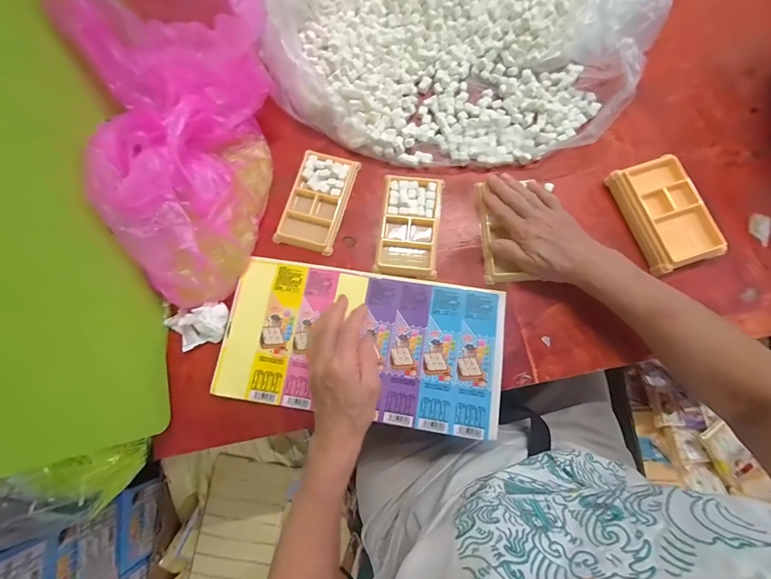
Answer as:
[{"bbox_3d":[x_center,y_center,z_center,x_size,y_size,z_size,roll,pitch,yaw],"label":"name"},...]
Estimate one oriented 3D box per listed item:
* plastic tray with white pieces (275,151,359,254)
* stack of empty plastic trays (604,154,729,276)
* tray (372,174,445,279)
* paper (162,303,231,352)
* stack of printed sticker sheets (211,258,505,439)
[{"bbox_3d":[-0.090,-0.119,0.460,0.076,0.013,0.137,16,79,6],"label":"plastic tray with white pieces"},{"bbox_3d":[0.345,-0.095,0.422,0.074,0.031,0.138,-20,78,-2],"label":"stack of empty plastic trays"},{"bbox_3d":[0.033,-0.084,0.444,0.078,0.008,0.135,5,78,4],"label":"tray"},{"bbox_3d":[-0.232,0.046,0.416,0.074,0.023,0.046,-18,78,-1],"label":"paper"},{"bbox_3d":[-0.027,0.062,0.415,0.327,0.018,0.175,7,79,2],"label":"stack of printed sticker sheets"}]

